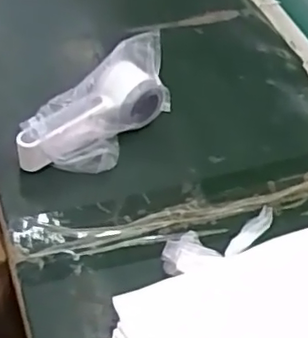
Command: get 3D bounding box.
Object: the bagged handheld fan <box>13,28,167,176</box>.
[{"bbox_3d":[-0.056,-0.057,0.610,0.074,0.093,0.170,31,52,18],"label":"bagged handheld fan"}]

